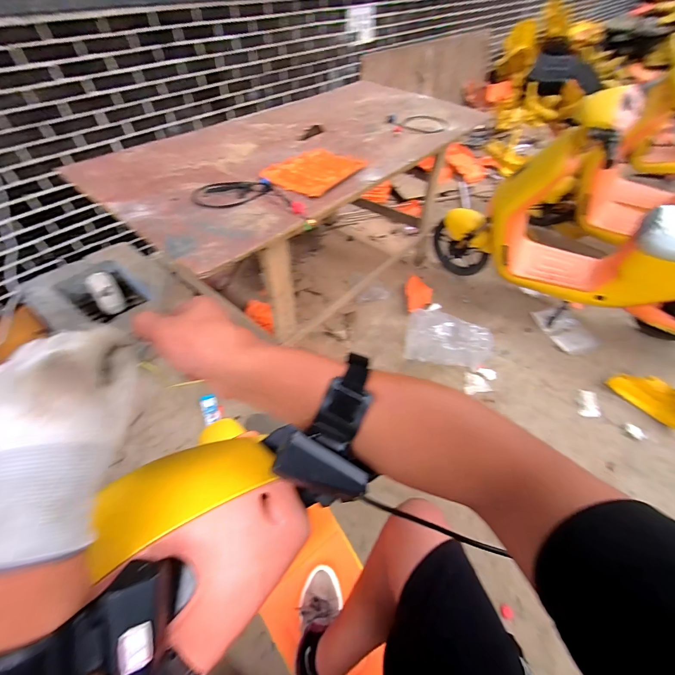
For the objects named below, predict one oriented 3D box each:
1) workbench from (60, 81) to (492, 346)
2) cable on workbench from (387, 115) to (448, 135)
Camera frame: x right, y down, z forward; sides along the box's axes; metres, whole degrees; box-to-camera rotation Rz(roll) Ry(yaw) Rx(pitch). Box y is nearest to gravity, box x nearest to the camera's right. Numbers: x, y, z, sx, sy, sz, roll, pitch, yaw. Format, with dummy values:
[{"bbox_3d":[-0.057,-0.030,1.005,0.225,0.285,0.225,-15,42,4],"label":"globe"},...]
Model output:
[{"bbox_3d":[-0.151,-0.619,1.634,0.903,0.732,1.614,33,58,24],"label":"workbench"},{"bbox_3d":[0.392,-1.021,1.521,0.277,0.024,0.258,0,50,0],"label":"cable on workbench"}]

